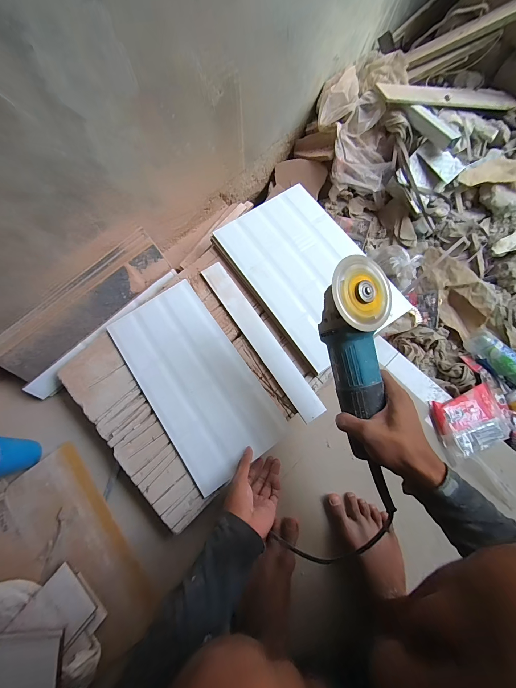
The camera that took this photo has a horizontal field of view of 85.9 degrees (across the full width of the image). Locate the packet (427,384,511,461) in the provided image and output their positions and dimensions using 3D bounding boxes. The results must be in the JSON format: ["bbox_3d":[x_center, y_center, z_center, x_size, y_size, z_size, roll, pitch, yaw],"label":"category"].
[{"bbox_3d":[0.456,0.165,0.599,0.152,0.022,0.114,-20,74,-6],"label":"packet"}]

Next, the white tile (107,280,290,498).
[{"bbox_3d":[-0.123,0.065,0.554,0.199,0.013,0.384,-34,76,-9],"label":"white tile"}]

